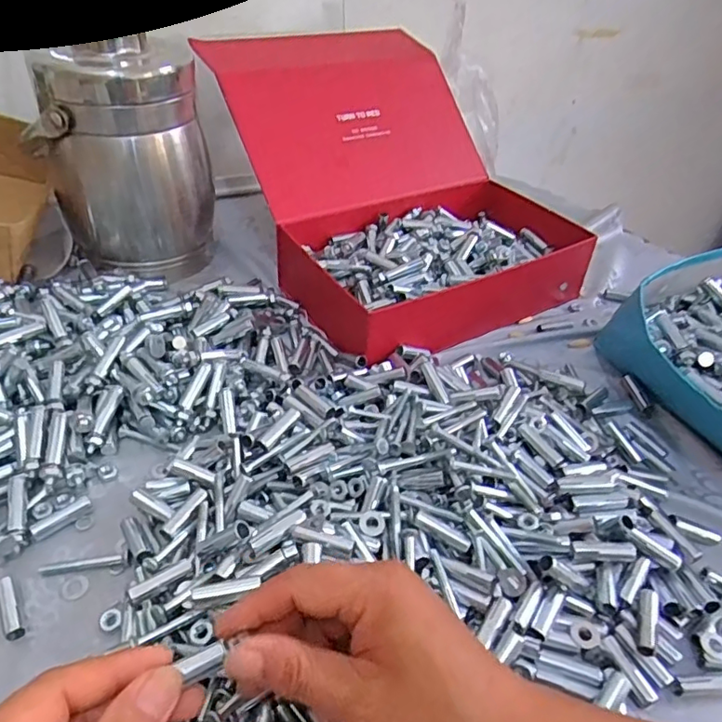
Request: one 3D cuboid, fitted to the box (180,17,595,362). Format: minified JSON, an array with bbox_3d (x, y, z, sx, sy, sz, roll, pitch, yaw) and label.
[{"bbox_3d":[0.032,-0.225,0.643,0.298,0.174,0.386,-19,45,-25],"label":"box"}]

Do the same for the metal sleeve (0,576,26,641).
[{"bbox_3d":[-0.214,0.150,0.346,0.010,0.011,0.042,-22,47,-28],"label":"metal sleeve"}]

